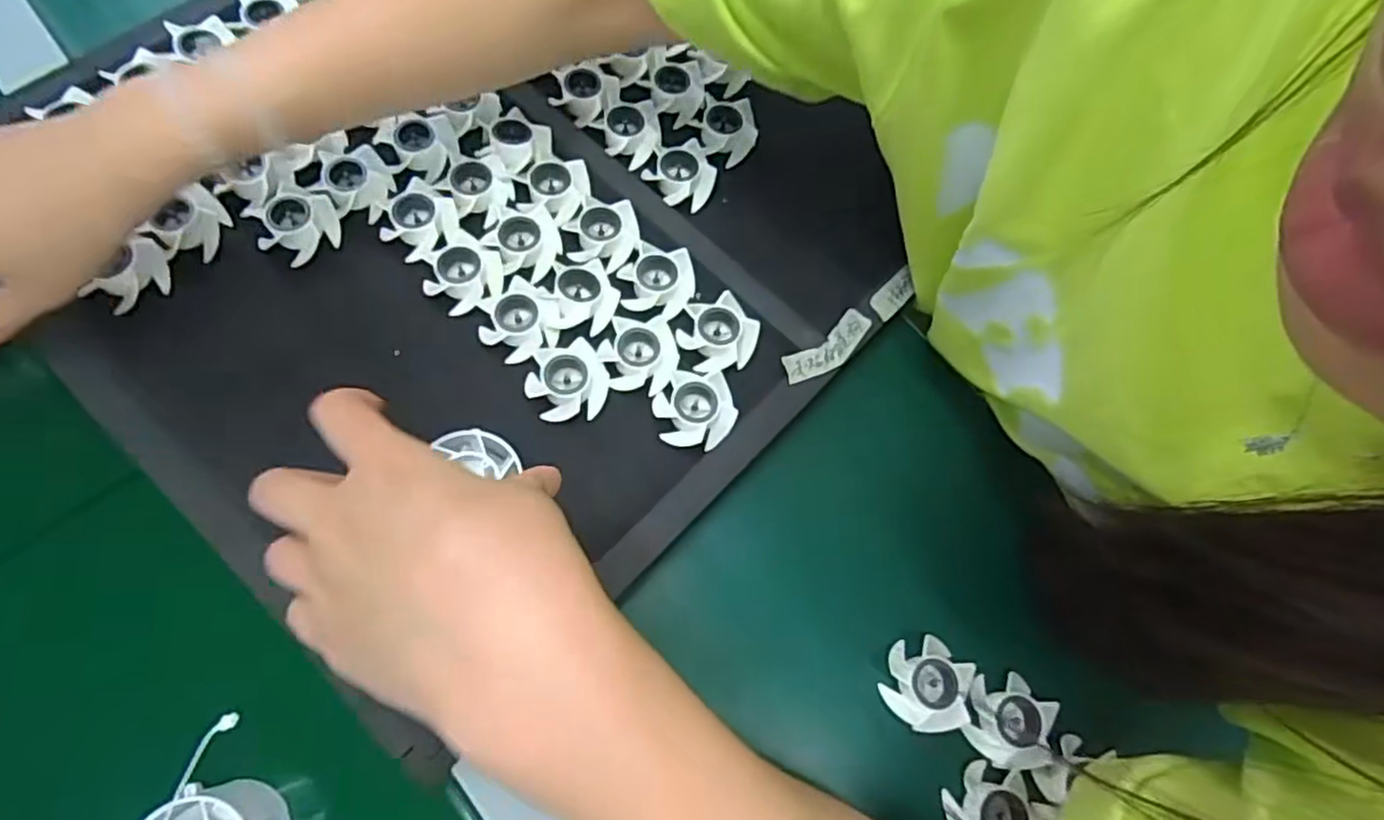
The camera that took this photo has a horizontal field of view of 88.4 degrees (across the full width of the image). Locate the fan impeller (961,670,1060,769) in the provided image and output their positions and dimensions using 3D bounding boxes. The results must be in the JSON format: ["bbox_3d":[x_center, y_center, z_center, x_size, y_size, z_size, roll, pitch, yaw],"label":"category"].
[{"bbox_3d":[0.151,0.150,0.342,0.036,0.023,0.040,21,66,7],"label":"fan impeller"}]

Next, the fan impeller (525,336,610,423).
[{"bbox_3d":[-0.064,-0.016,0.369,0.038,0.018,0.041,1,65,-2],"label":"fan impeller"}]

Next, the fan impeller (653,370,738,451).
[{"bbox_3d":[0.001,-0.002,0.368,0.039,0.013,0.040,-13,66,-9],"label":"fan impeller"}]

